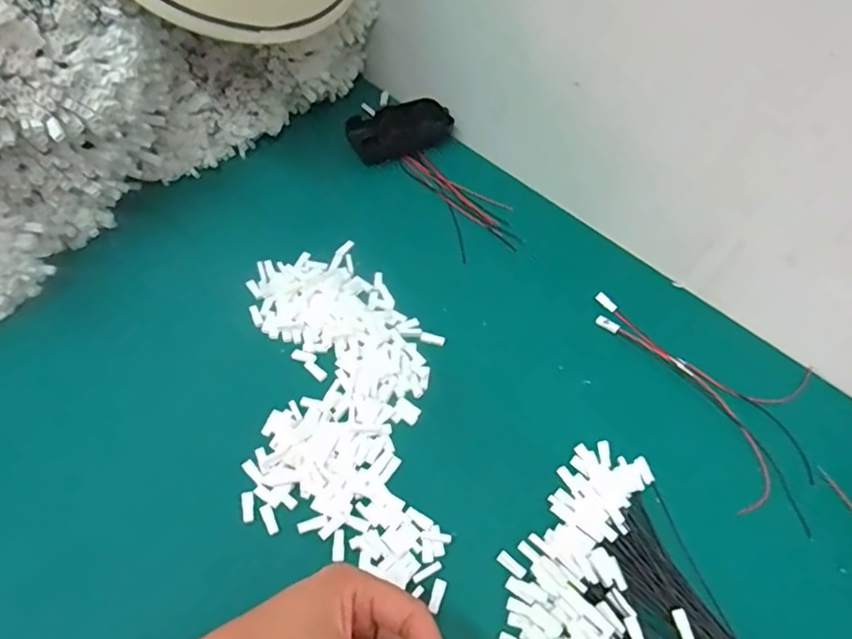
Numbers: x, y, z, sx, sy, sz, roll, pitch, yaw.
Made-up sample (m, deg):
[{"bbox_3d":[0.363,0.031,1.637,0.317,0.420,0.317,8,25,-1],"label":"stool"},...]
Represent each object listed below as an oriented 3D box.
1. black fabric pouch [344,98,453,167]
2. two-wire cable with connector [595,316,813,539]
[{"bbox_3d":[-0.027,-0.197,0.620,0.106,0.027,0.057,-25,60,-21],"label":"black fabric pouch"},{"bbox_3d":[0.215,0.072,0.468,0.050,0.005,0.210,-19,58,-18],"label":"two-wire cable with connector"}]

